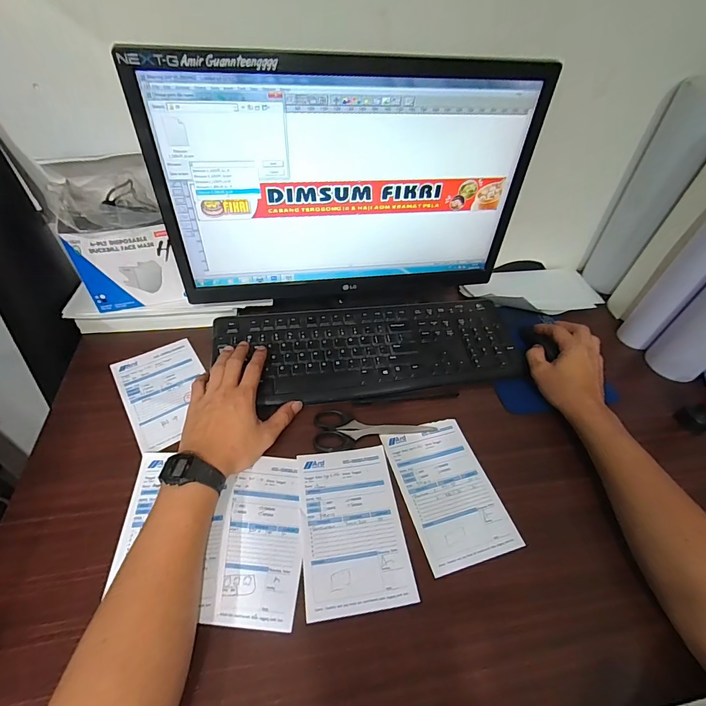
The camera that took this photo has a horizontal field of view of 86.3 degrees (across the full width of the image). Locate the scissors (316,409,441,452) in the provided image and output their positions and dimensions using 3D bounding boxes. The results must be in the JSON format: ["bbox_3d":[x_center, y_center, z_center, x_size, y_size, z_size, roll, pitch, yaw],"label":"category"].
[{"bbox_3d":[0.028,0.098,0.474,0.151,0.010,0.054,1,47,-5],"label":"scissors"}]

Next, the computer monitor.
[{"bbox_3d":[-0.006,-0.183,0.480,0.433,0.305,0.065,-6,48,-11],"label":"computer monitor"}]

